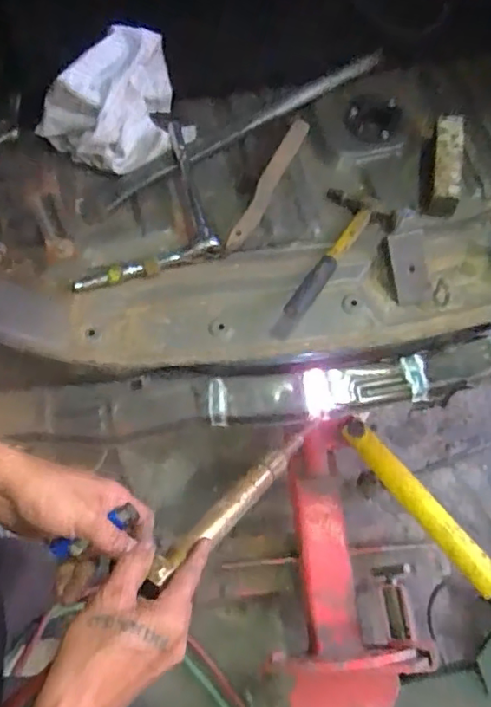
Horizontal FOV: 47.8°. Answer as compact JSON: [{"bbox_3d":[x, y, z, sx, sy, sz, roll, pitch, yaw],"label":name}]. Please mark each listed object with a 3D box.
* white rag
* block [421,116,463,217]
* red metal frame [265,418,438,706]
[{"bbox_3d":[-0.175,-0.347,0.780,0.208,0.109,0.143,-35,71,-15],"label":"white rag"},{"bbox_3d":[0.290,-0.275,0.802,0.040,0.036,0.154,10,79,3],"label":"block"},{"bbox_3d":[0.213,0.485,1.124,0.289,0.182,0.658,9,66,3],"label":"red metal frame"}]

